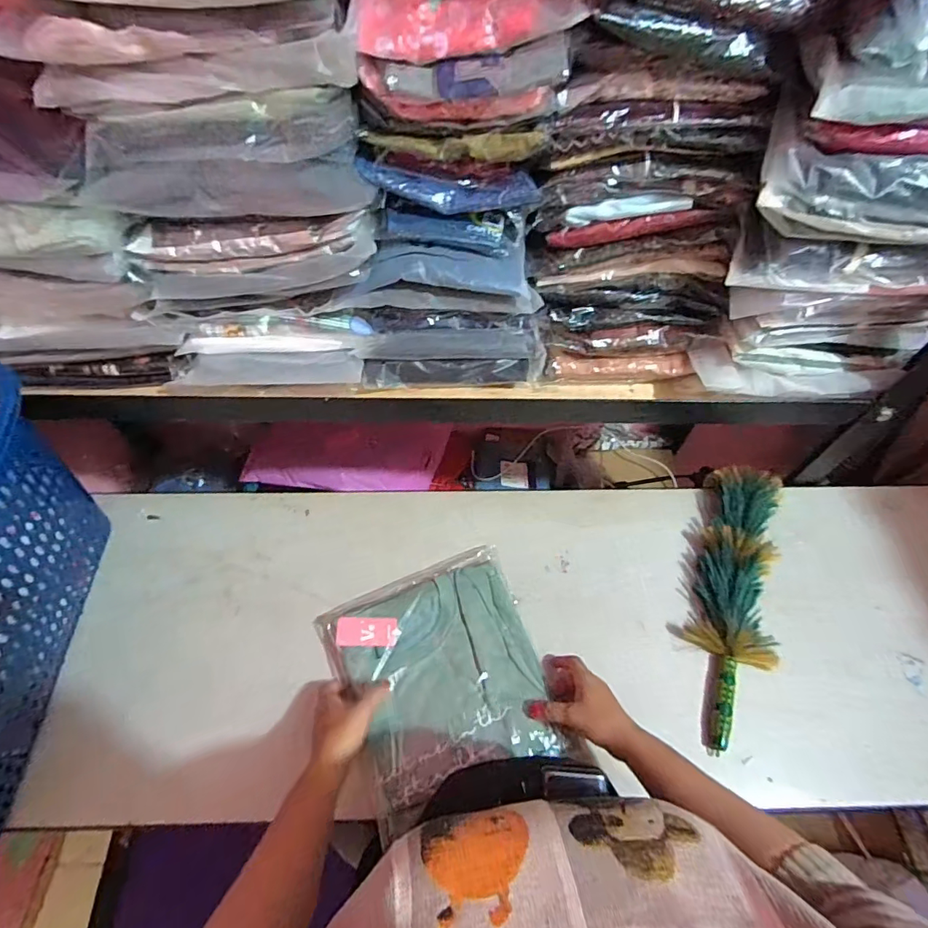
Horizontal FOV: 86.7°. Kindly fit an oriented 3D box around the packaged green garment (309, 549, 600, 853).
[{"bbox_3d":[-0.029,0.275,0.650,0.259,0.037,0.294,-17,59,-12],"label":"packaged green garment"}]

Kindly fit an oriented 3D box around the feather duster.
[{"bbox_3d":[0.395,0.185,0.712,0.132,0.061,0.412,23,59,13],"label":"feather duster"}]

